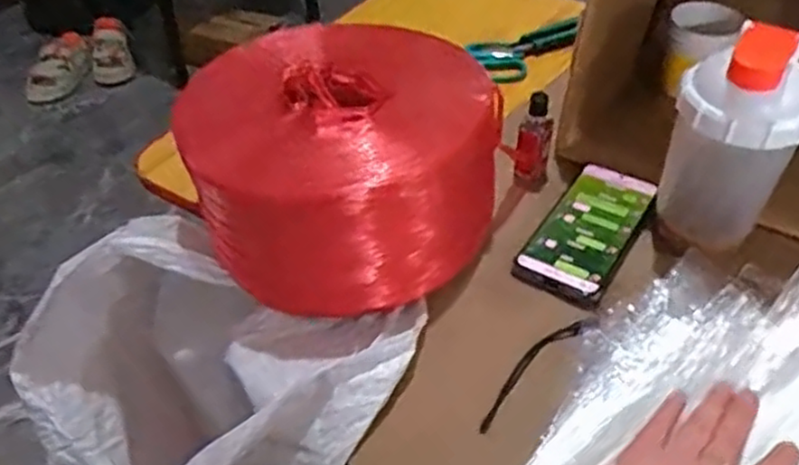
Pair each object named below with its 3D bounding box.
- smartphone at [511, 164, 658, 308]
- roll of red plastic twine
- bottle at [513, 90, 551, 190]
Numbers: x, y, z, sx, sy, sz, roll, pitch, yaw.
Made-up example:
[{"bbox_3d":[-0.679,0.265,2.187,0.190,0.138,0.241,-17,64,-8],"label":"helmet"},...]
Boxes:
[{"bbox_3d":[0.171,-0.006,0.639,0.075,0.010,0.166,24,50,25],"label":"smartphone"},{"bbox_3d":[-0.052,-0.060,0.622,0.234,0.138,0.240,-1,44,1],"label":"roll of red plastic twine"},{"bbox_3d":[0.125,-0.082,0.666,0.030,0.087,0.031,5,45,8],"label":"bottle"}]

